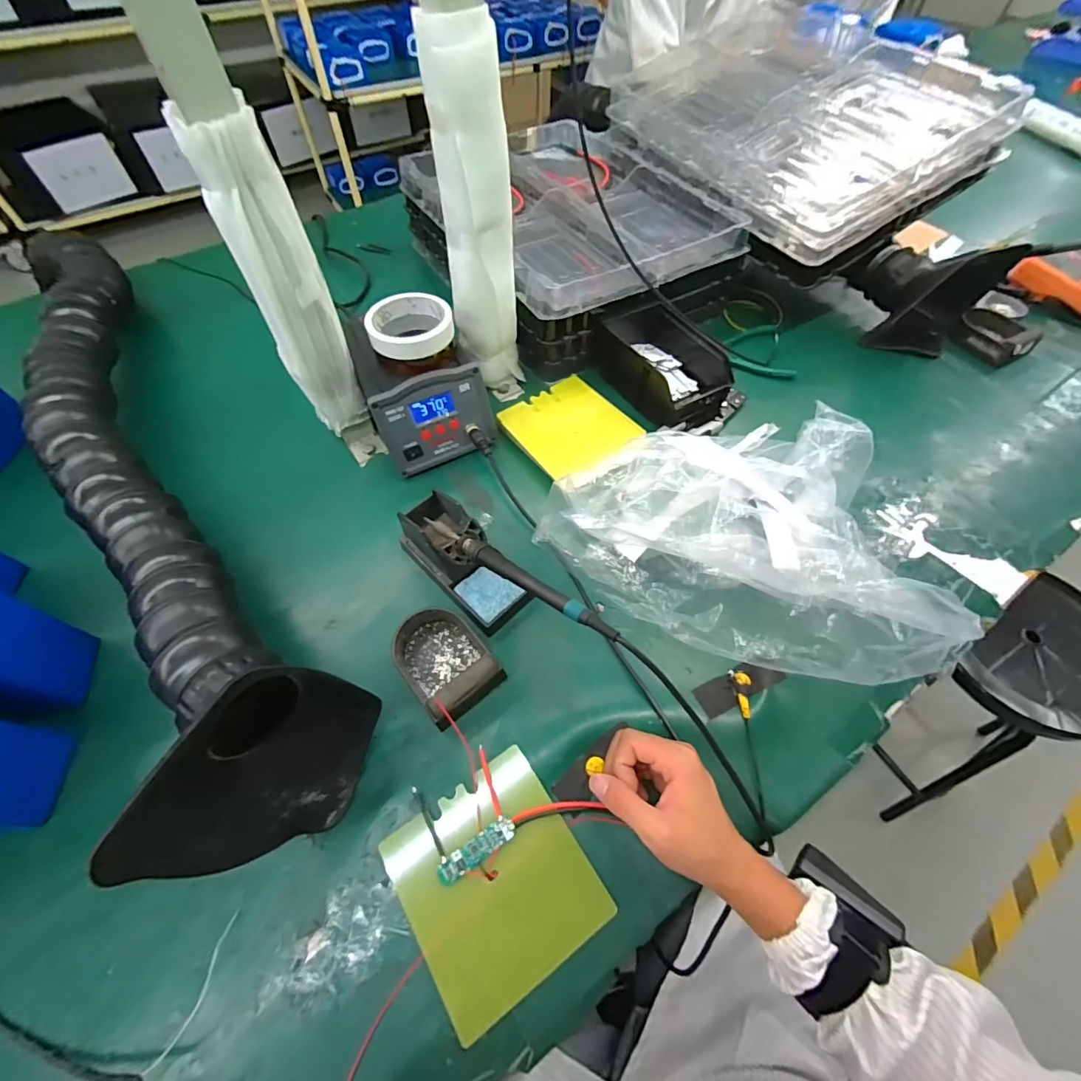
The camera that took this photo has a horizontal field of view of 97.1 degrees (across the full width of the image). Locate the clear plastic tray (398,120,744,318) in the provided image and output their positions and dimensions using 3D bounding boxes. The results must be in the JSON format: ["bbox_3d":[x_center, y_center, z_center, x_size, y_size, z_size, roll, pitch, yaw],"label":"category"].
[{"bbox_3d":[0.035,-0.522,0.748,0.381,0.058,0.477,-25,61,-15],"label":"clear plastic tray"}]

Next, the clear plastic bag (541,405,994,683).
[{"bbox_3d":[0.190,-0.022,0.481,0.363,0.097,0.260,10,58,6],"label":"clear plastic bag"}]

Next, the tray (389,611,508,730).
[{"bbox_3d":[-0.093,0.112,0.451,0.074,0.037,0.102,-36,65,-21],"label":"tray"}]

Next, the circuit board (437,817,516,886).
[{"bbox_3d":[-0.050,0.242,0.374,0.065,0.004,0.018,-29,62,-17],"label":"circuit board"}]

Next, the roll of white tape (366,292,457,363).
[{"bbox_3d":[-0.146,-0.243,0.535,0.091,0.028,0.084,0,58,0],"label":"roll of white tape"}]

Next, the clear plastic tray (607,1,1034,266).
[{"bbox_3d":[0.385,-0.674,0.744,0.390,0.071,0.515,-32,65,-6],"label":"clear plastic tray"}]

